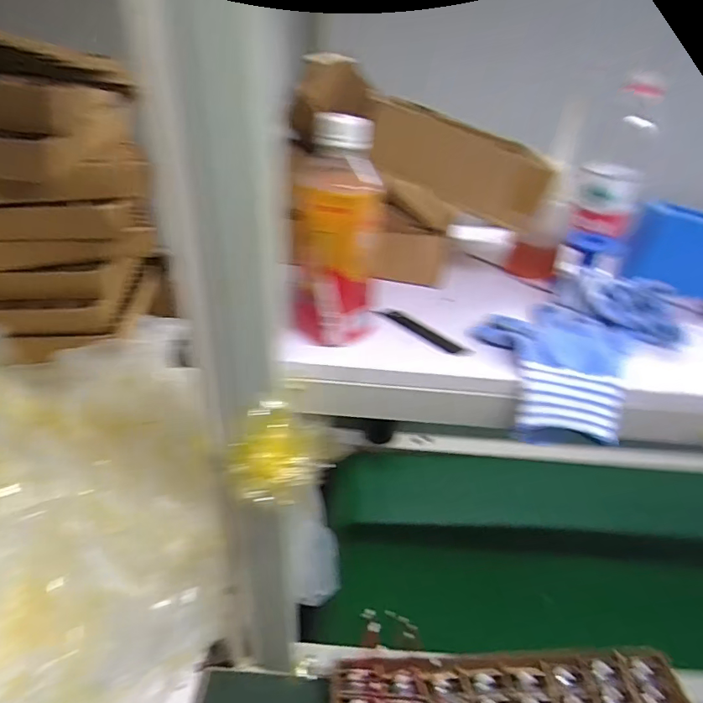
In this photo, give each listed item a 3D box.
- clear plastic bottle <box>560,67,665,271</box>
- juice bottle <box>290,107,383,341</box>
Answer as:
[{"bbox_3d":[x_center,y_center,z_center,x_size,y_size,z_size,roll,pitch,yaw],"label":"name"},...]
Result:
[{"bbox_3d":[0.299,-0.193,0.551,0.074,0.210,0.087,21,38,23],"label":"clear plastic bottle"},{"bbox_3d":[-0.012,-0.097,0.401,0.070,0.174,0.057,3,34,-1],"label":"juice bottle"}]

